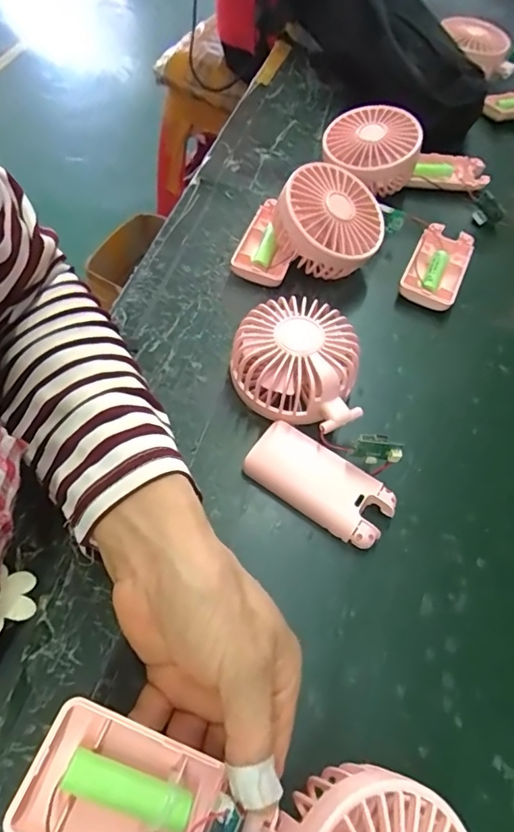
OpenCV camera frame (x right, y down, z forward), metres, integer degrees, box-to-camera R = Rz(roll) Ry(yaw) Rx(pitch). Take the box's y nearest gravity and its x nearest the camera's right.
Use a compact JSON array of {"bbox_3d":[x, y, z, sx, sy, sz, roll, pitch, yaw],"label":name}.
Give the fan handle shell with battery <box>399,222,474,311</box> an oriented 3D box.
[{"bbox_3d":[0.157,-0.131,0.430,0.046,0.017,0.089,24,61,10],"label":"fan handle shell with battery"}]

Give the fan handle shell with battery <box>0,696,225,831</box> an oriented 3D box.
[{"bbox_3d":[-0.051,0.143,0.185,0.068,0.018,0.045,27,55,-1],"label":"fan handle shell with battery"}]

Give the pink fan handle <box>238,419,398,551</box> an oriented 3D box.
[{"bbox_3d":[0.039,0.042,0.317,0.093,0.018,0.043,34,63,15],"label":"pink fan handle"}]

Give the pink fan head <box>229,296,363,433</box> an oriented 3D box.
[{"bbox_3d":[0.026,-0.035,0.344,0.085,0.046,0.087,2,59,-3],"label":"pink fan head"}]

